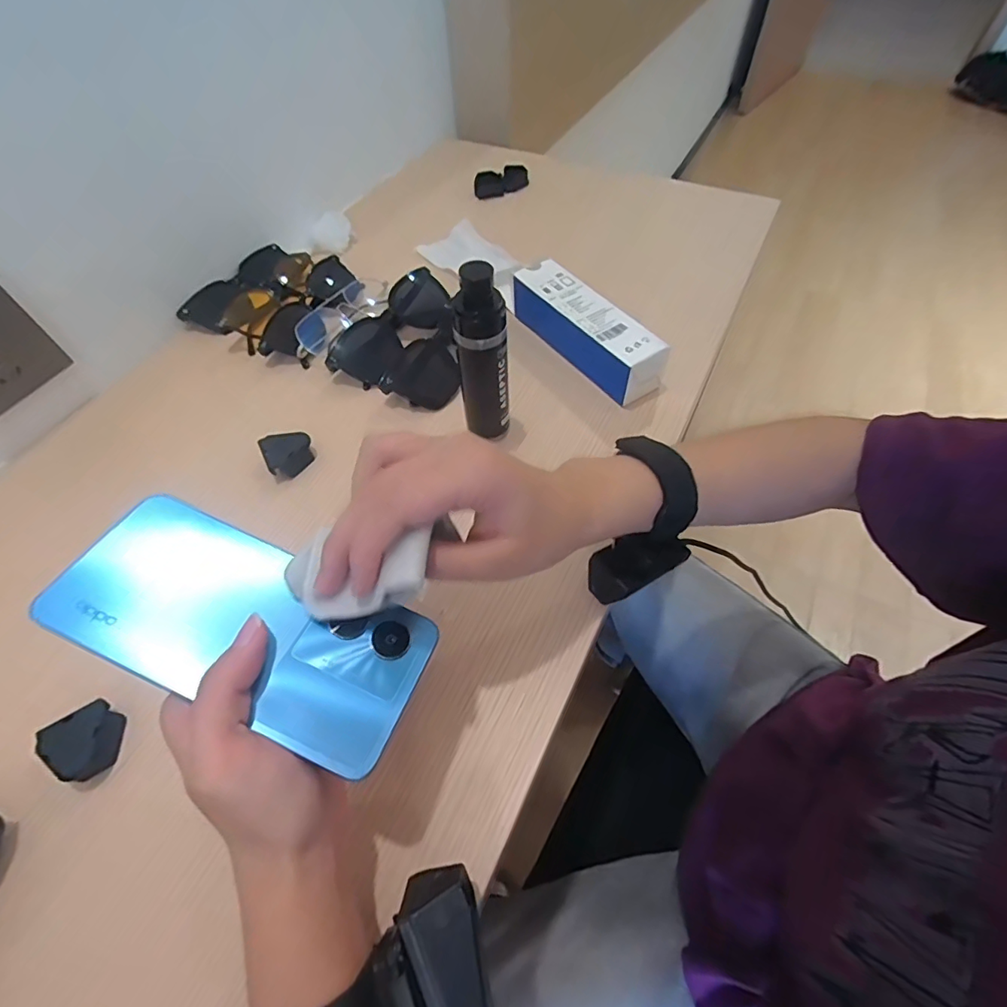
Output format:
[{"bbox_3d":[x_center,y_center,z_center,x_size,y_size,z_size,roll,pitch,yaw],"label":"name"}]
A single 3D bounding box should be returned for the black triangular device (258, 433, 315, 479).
[{"bbox_3d":[-0.173,-0.040,0.403,0.036,0.019,0.034,-25,58,-14],"label":"black triangular device"}]

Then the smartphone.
[{"bbox_3d":[-0.115,0.054,0.226,0.160,0.012,0.073,25,60,5],"label":"smartphone"}]

